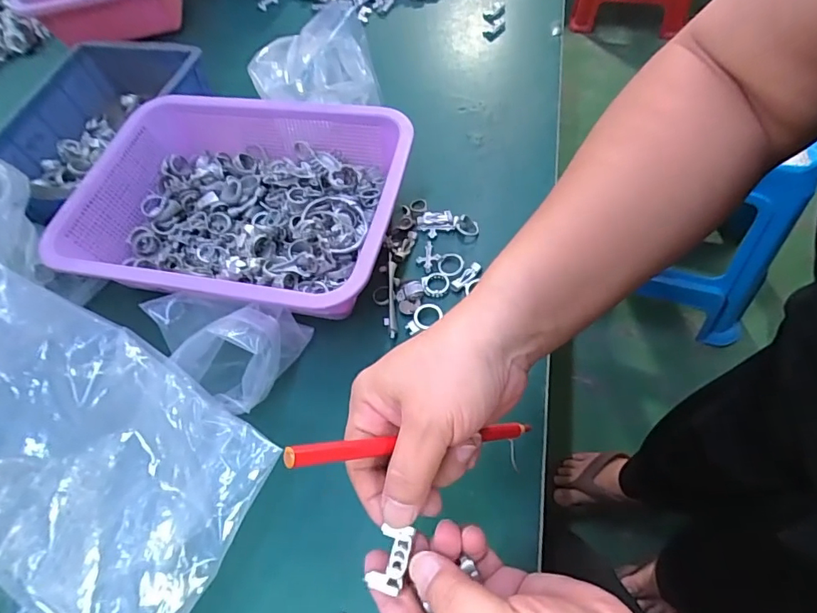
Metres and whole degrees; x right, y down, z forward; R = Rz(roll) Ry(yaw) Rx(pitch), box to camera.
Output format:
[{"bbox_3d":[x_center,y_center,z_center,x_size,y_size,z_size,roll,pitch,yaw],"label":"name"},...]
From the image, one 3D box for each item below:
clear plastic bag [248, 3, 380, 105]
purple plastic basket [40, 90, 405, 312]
[{"bbox_3d":[-0.104,-0.262,0.550,0.129,0.065,0.147,-16,59,-3],"label":"clear plastic bag"},{"bbox_3d":[-0.157,-0.095,0.469,0.300,0.074,0.224,8,60,11],"label":"purple plastic basket"}]

